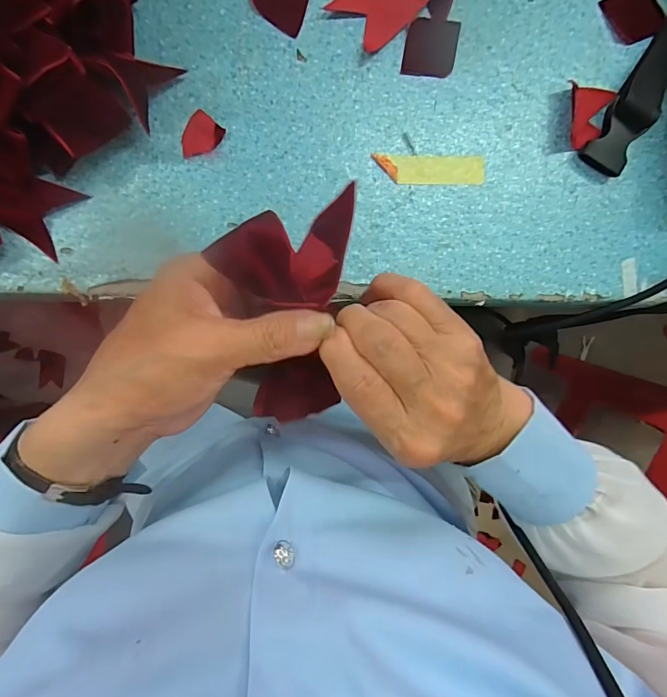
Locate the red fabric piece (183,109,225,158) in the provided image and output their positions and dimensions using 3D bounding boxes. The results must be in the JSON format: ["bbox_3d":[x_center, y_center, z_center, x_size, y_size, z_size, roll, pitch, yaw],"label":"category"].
[{"bbox_3d":[-0.082,-0.128,0.251,0.021,0.004,0.027,40,90,-7],"label":"red fabric piece"}]

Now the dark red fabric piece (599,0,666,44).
[{"bbox_3d":[0.196,-0.218,0.269,0.035,0.004,0.034,-32,96,-2],"label":"dark red fabric piece"}]

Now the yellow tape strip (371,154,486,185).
[{"bbox_3d":[0.063,-0.115,0.265,0.071,0.004,0.018,-2,95,-5],"label":"yellow tape strip"}]

